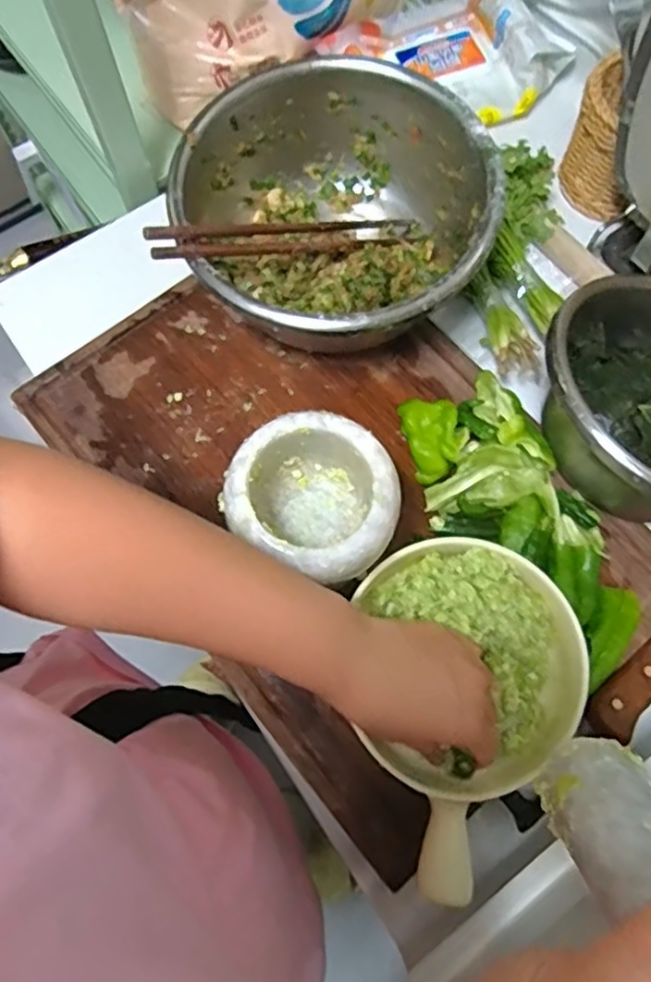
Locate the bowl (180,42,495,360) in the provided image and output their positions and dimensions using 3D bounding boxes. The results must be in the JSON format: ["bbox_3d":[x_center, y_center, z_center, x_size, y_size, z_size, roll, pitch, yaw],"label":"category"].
[{"bbox_3d":[0.006,-0.201,0.508,0.222,0.101,0.220,0,72,0],"label":"bowl"}]

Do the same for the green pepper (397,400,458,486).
[{"bbox_3d":[0.078,-0.036,0.491,0.039,0.031,0.060,-10,72,-3],"label":"green pepper"}]

